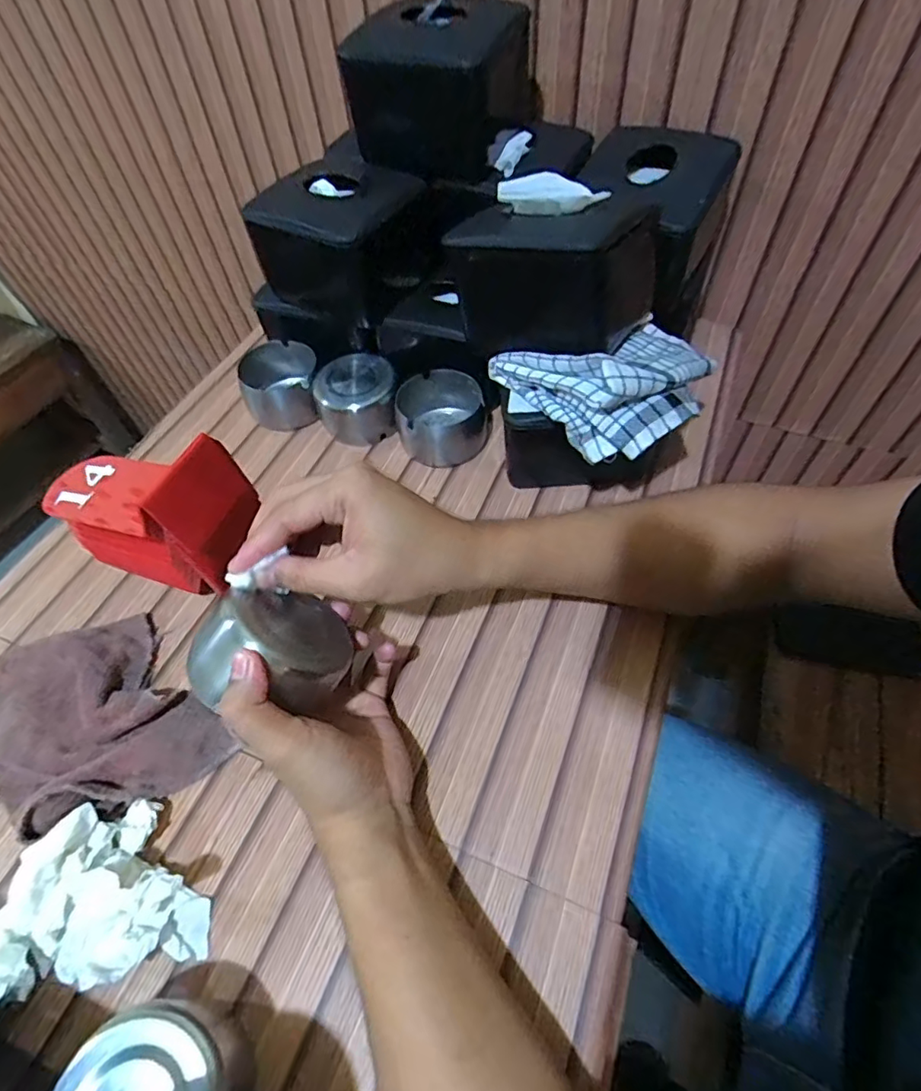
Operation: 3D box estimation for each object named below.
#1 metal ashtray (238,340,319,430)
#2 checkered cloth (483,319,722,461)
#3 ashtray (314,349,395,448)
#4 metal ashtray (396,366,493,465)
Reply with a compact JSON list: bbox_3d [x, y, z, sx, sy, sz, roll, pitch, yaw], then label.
[{"bbox_3d":[-0.183,-0.165,0.559,0.075,0.045,0.091,-12,55,-5],"label":"metal ashtray"},{"bbox_3d":[0.122,-0.142,0.414,0.147,0.054,0.141,-35,60,-19],"label":"checkered cloth"},{"bbox_3d":[-0.101,-0.141,0.527,0.077,0.052,0.067,-9,55,-3],"label":"ashtray"},{"bbox_3d":[-0.019,-0.123,0.519,0.085,0.049,0.091,-9,55,-3],"label":"metal ashtray"}]

